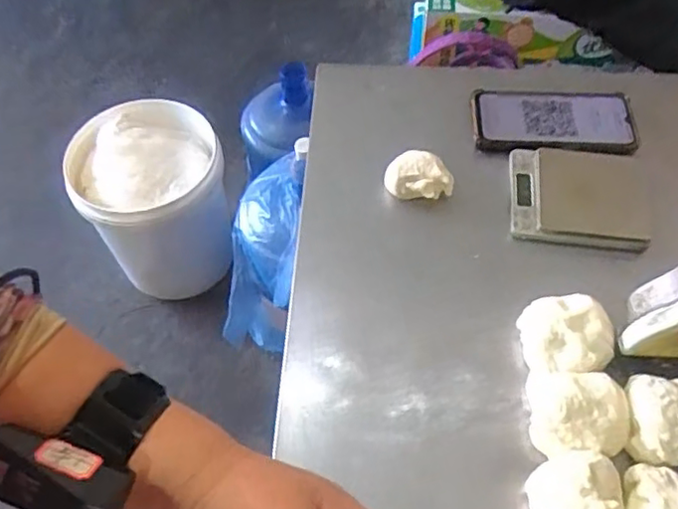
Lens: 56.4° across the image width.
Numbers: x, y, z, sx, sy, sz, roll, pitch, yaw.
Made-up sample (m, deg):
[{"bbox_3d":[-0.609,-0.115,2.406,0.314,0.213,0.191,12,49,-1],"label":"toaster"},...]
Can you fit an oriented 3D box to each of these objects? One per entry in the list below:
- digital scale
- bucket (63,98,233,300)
[{"bbox_3d":[0.230,-0.056,0.611,0.127,0.019,0.109,6,57,4],"label":"digital scale"},{"bbox_3d":[-0.380,-0.089,1.374,0.286,0.386,0.271,0,57,0],"label":"bucket"}]

